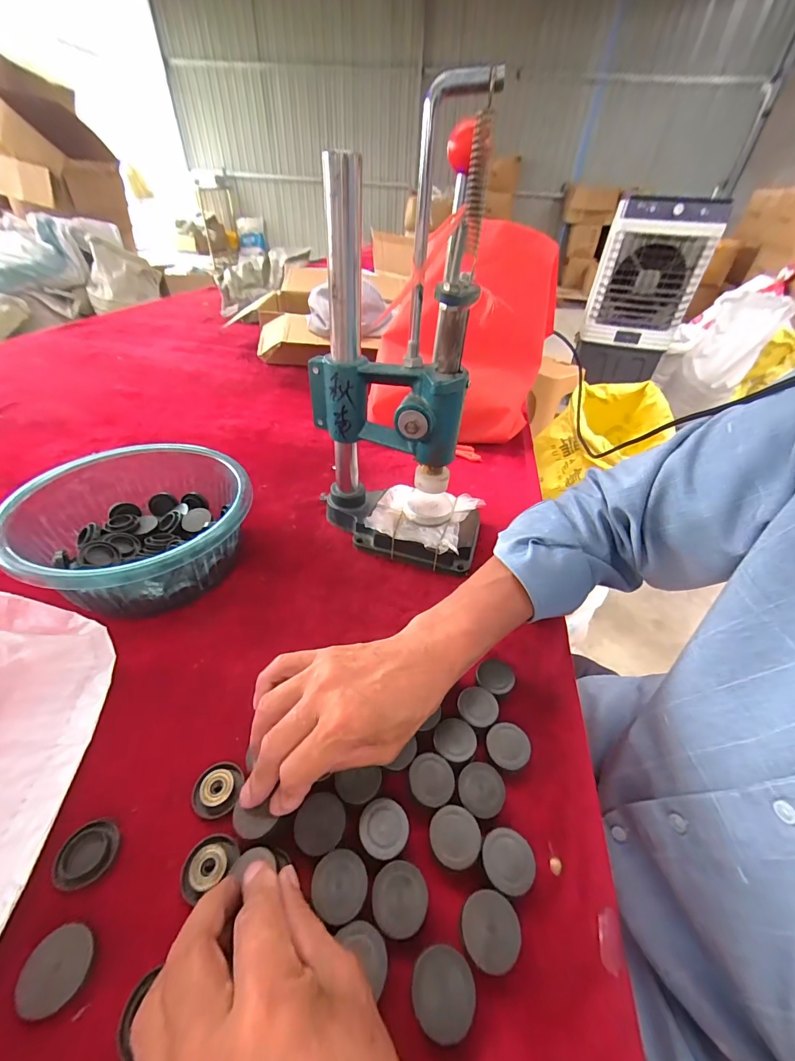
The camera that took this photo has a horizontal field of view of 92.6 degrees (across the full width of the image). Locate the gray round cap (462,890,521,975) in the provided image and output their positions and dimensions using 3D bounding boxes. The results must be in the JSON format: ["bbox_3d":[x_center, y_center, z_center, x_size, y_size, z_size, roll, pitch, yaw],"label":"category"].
[{"bbox_3d":[0.052,0.232,0.220,0.031,0.020,0.032,3,41,-3],"label":"gray round cap"}]

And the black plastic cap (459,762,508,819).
[{"bbox_3d":[0.059,0.187,0.273,0.031,0.014,0.032,3,41,-3],"label":"black plastic cap"}]

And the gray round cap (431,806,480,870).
[{"bbox_3d":[0.037,0.204,0.252,0.032,0.017,0.032,3,41,-3],"label":"gray round cap"}]

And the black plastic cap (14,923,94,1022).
[{"bbox_3d":[-0.181,0.233,0.202,0.029,0.010,0.032,1,41,-5],"label":"black plastic cap"}]

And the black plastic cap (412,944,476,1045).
[{"bbox_3d":[0.024,0.246,0.203,0.031,0.020,0.031,1,41,-5],"label":"black plastic cap"}]

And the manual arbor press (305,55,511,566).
[{"bbox_3d":[0.013,-0.135,0.389,0.201,0.348,0.118,16,42,12],"label":"manual arbor press"}]

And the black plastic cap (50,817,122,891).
[{"bbox_3d":[-0.193,0.201,0.238,0.031,0.004,0.034,10,32,-24],"label":"black plastic cap"}]

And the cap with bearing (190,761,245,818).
[{"bbox_3d":[-0.125,0.183,0.268,0.032,0.011,0.033,3,41,-3],"label":"cap with bearing"}]

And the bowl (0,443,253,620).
[{"bbox_3d":[-0.260,0.000,0.400,0.203,0.090,0.204,-11,44,-18],"label":"bowl"}]

